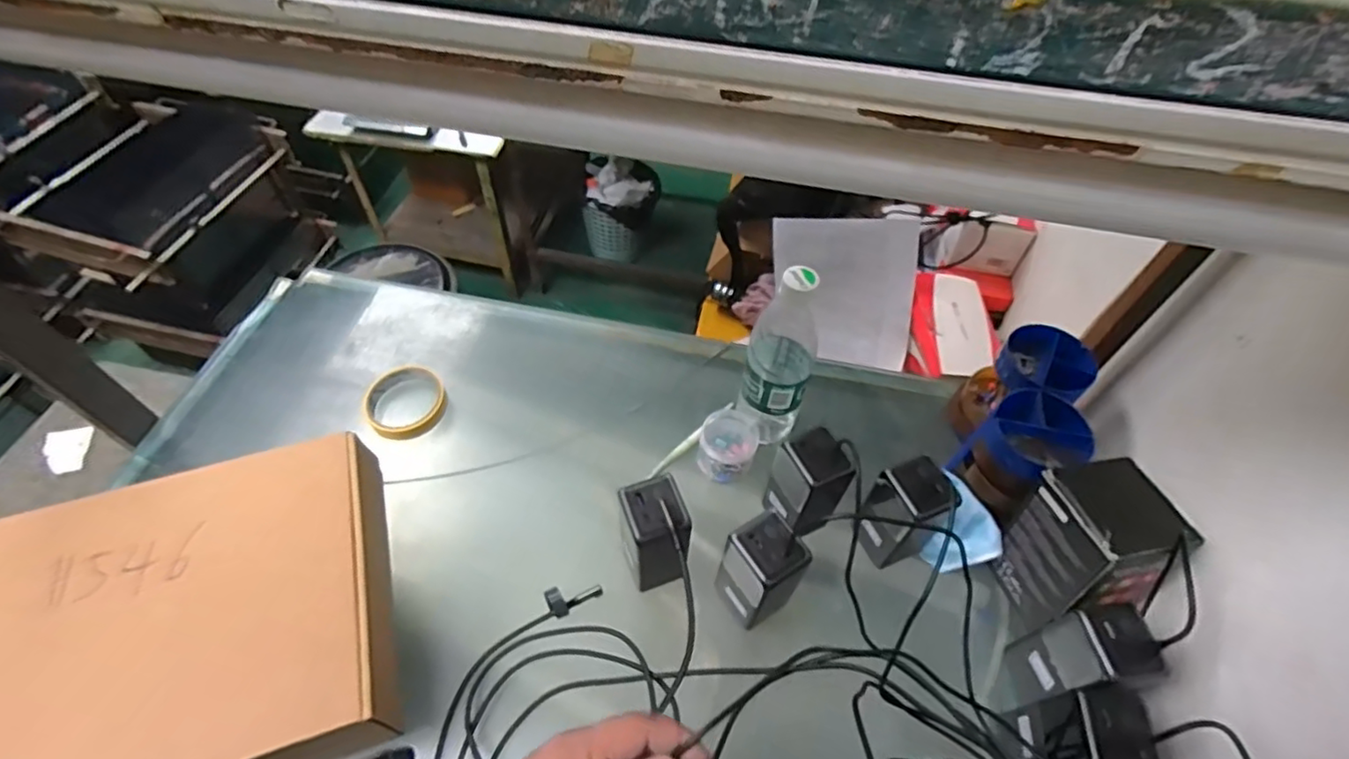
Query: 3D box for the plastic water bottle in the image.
[{"bbox_3d":[0.104,-0.018,0.622,0.069,0.226,0.061,20,55,11],"label":"plastic water bottle"}]

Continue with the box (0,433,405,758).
[{"bbox_3d":[-0.421,0.208,0.490,0.358,0.065,0.256,-14,59,-16],"label":"box"}]

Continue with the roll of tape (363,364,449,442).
[{"bbox_3d":[-0.300,0.023,0.691,0.084,0.020,0.097,-30,61,-22],"label":"roll of tape"}]

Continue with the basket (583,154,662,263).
[{"bbox_3d":[-0.154,-0.503,1.850,0.216,0.231,0.223,0,54,-3],"label":"basket"}]

